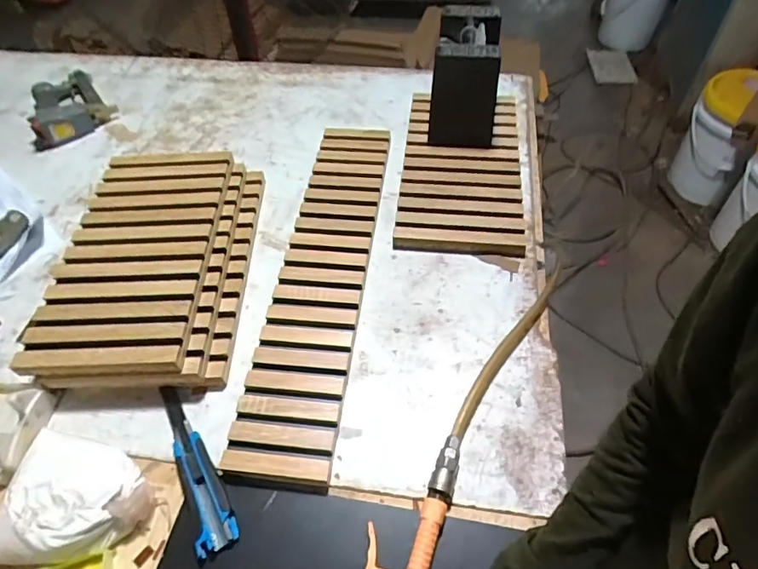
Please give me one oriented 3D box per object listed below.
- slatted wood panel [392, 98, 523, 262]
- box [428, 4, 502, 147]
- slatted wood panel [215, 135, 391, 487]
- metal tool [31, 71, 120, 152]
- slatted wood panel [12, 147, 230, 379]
[{"bbox_3d":[0.135,-0.196,0.814,0.185,0.027,0.373,5,53,5],"label":"slatted wood panel"},{"bbox_3d":[0.141,-0.338,0.810,0.101,0.155,0.159,6,53,6],"label":"box"},{"bbox_3d":[-0.076,-0.022,0.682,0.115,0.027,0.567,5,53,5],"label":"slatted wood panel"},{"bbox_3d":[-0.561,-0.315,0.884,0.142,0.042,0.170,-36,60,-23],"label":"metal tool"},{"bbox_3d":[-0.307,-0.047,0.635,0.179,0.020,0.338,-1,52,2],"label":"slatted wood panel"}]

